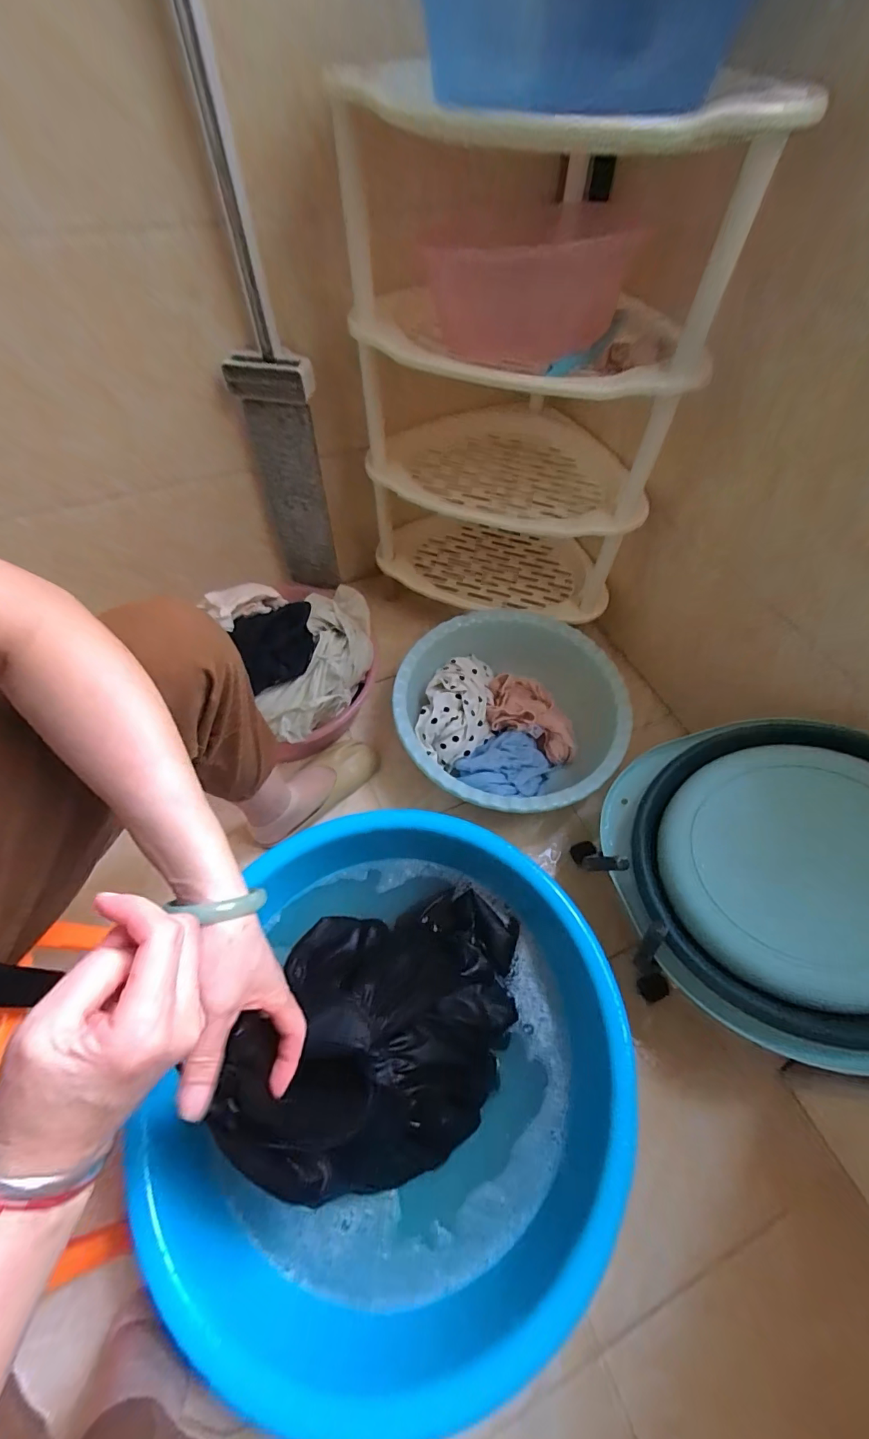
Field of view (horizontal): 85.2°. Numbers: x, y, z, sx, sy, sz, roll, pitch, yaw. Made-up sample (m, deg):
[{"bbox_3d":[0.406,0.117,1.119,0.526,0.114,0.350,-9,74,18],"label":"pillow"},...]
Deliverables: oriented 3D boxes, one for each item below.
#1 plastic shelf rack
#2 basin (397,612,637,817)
[{"bbox_3d":[0.115,-0.472,0.742,0.439,0.610,0.305,7,58,4],"label":"plastic shelf rack"},{"bbox_3d":[0.124,-0.005,0.811,0.358,0.119,0.362,0,57,-1],"label":"basin"}]

